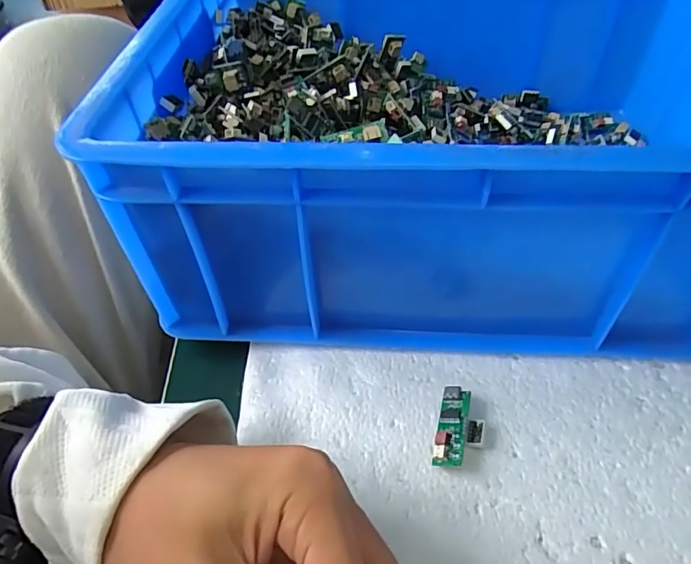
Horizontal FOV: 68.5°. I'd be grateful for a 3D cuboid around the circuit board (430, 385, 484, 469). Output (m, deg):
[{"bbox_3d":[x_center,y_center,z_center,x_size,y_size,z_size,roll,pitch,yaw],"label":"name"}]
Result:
[{"bbox_3d":[0.056,0.072,0.244,0.022,0.010,0.039,11,53,11],"label":"circuit board"}]

